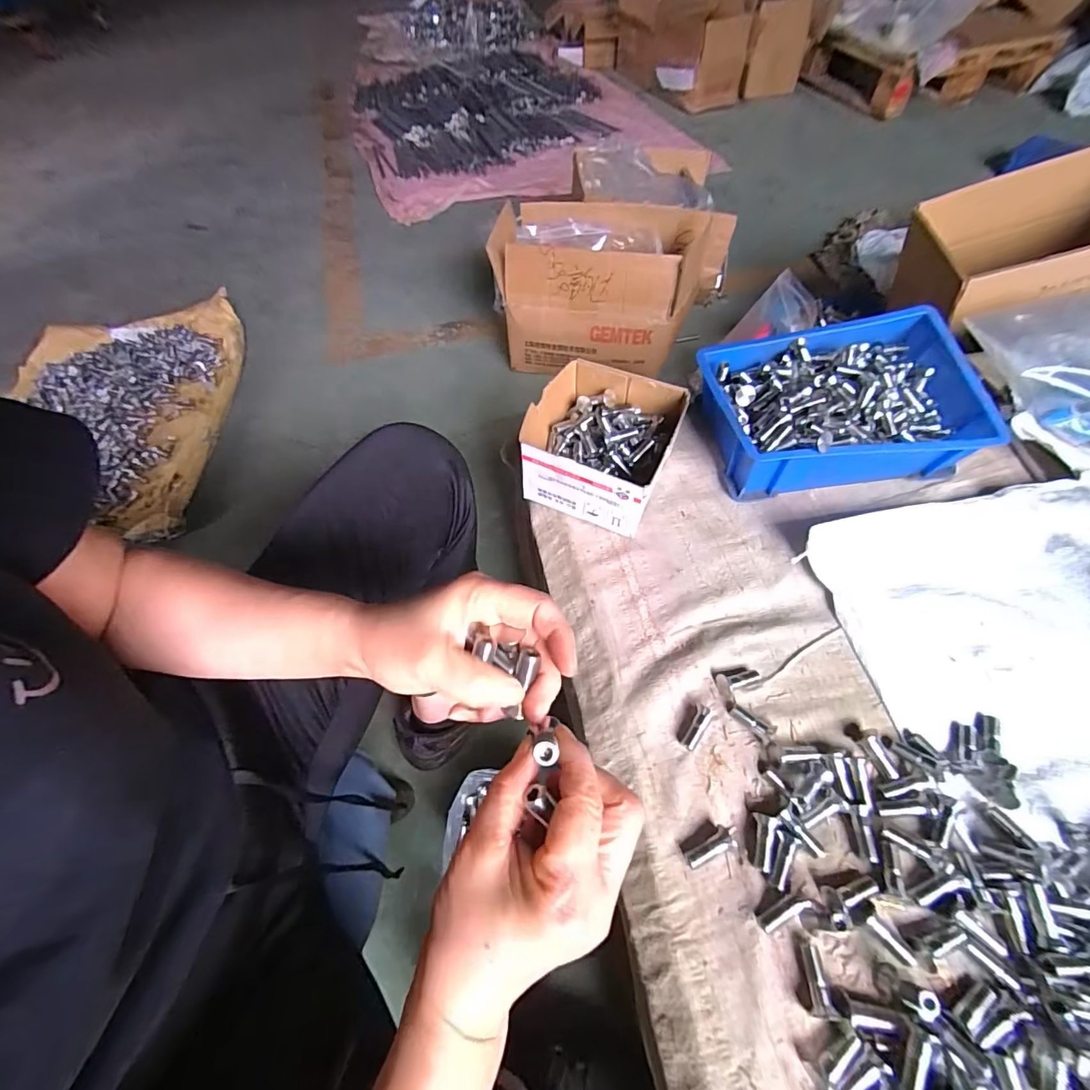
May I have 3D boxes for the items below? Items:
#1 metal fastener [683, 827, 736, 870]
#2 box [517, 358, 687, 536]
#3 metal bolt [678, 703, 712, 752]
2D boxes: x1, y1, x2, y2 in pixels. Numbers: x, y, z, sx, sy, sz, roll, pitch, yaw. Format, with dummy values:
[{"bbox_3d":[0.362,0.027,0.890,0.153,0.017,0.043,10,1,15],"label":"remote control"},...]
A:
[{"bbox_3d":[0.120,0.214,0.343,0.044,0.012,0.014,-23,59,-12],"label":"metal fastener"},{"bbox_3d":[0.057,-0.108,0.512,0.138,0.083,0.150,19,60,14],"label":"box"},{"bbox_3d":[0.122,0.147,0.388,0.016,0.012,0.035,31,63,21],"label":"metal bolt"}]

